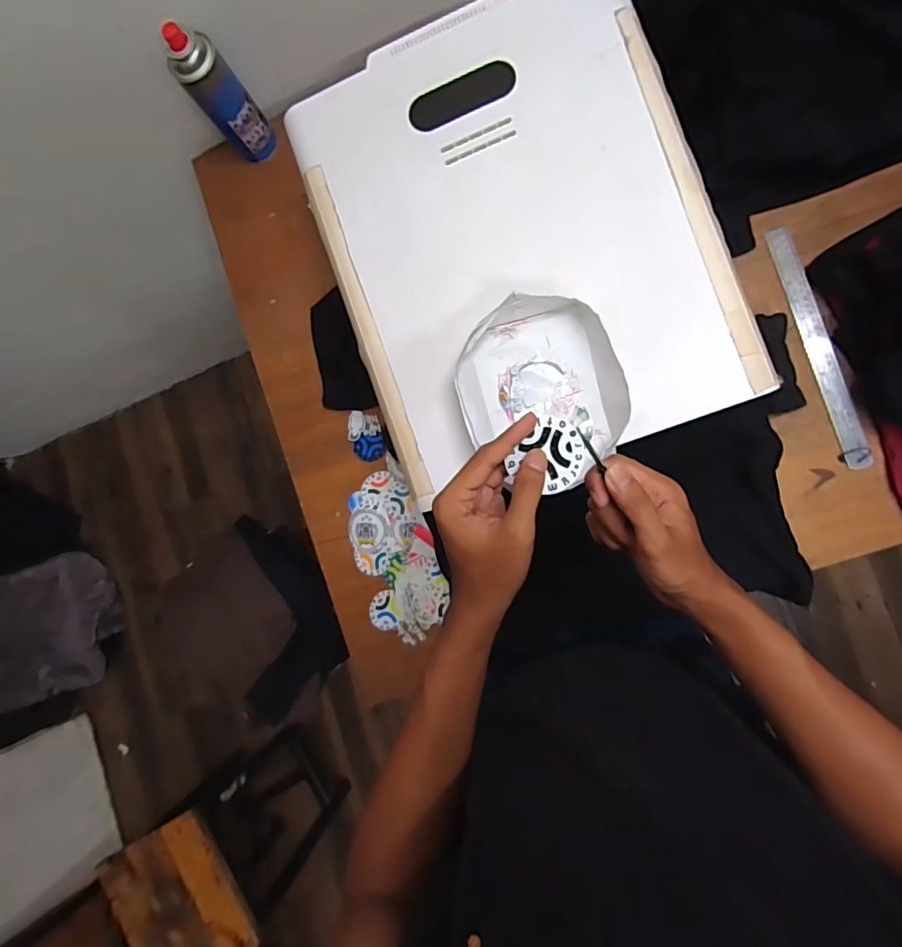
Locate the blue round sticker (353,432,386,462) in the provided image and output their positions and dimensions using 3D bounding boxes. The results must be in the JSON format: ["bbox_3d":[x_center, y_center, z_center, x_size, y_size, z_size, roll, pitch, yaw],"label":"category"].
[{"bbox_3d":[-0.120,-0.039,0.751,0.046,0.007,0.041,6,88,9],"label":"blue round sticker"}]

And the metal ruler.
[{"bbox_3d":[0.473,-0.163,0.654,0.028,0.008,0.322,-18,85,21],"label":"metal ruler"}]

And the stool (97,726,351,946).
[{"bbox_3d":[-0.529,0.894,1.251,0.298,0.471,0.296,-33,84,7],"label":"stool"}]

